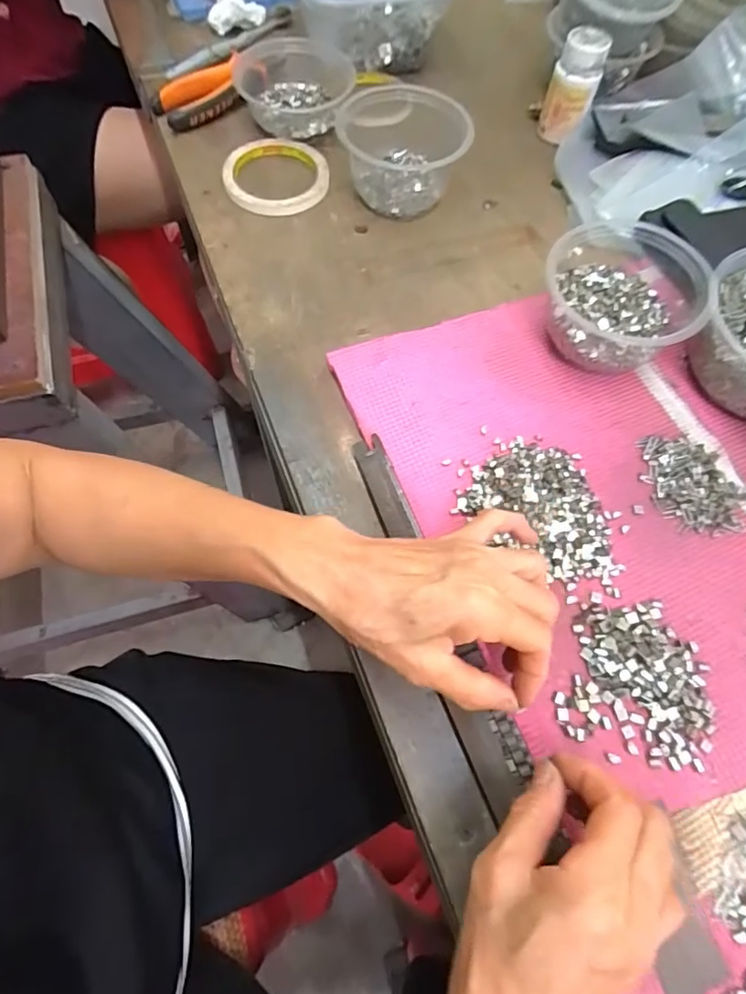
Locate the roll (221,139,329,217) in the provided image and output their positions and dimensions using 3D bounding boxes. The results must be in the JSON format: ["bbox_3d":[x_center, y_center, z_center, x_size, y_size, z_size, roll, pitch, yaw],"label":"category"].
[{"bbox_3d":[-0.089,-0.305,0.504,0.092,0.016,0.092,0,66,0],"label":"roll"}]

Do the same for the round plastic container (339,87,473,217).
[{"bbox_3d":[0.027,-0.324,0.492,0.103,0.064,0.134,-9,66,-7],"label":"round plastic container"}]

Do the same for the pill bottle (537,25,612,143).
[{"bbox_3d":[0.192,-0.397,0.512,0.045,0.069,0.049,18,65,6],"label":"pill bottle"}]

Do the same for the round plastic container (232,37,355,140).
[{"bbox_3d":[-0.078,-0.412,0.538,0.119,0.040,0.108,-6,66,-2],"label":"round plastic container"}]

